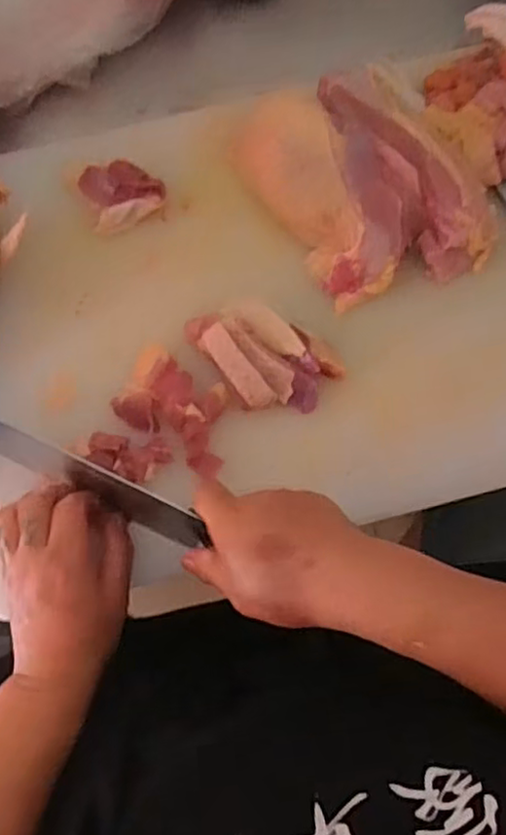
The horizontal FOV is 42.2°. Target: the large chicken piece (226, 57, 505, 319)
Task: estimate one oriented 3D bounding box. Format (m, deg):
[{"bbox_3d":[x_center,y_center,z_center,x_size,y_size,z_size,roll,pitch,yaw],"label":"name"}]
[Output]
[{"bbox_3d":[0.098,-0.198,0.546,0.159,0.053,0.200,-29,77,-9],"label":"large chicken piece"}]

